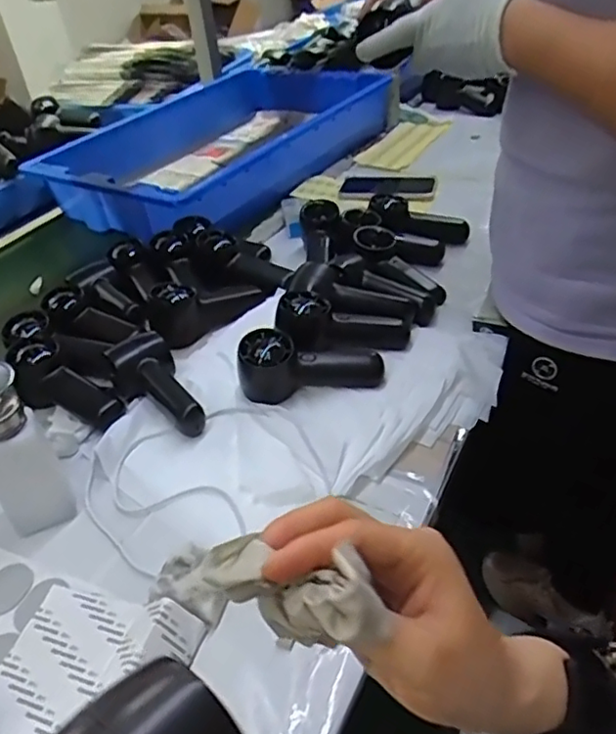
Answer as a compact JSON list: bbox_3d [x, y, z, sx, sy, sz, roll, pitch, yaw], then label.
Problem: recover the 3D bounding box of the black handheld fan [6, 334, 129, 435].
[{"bbox_3d":[-0.256,0.022,0.647,0.152,0.049,0.055,29,50,18],"label":"black handheld fan"}]

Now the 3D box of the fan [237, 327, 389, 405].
[{"bbox_3d":[0.001,-0.005,0.611,0.141,0.052,0.054,-8,40,-2],"label":"fan"}]

